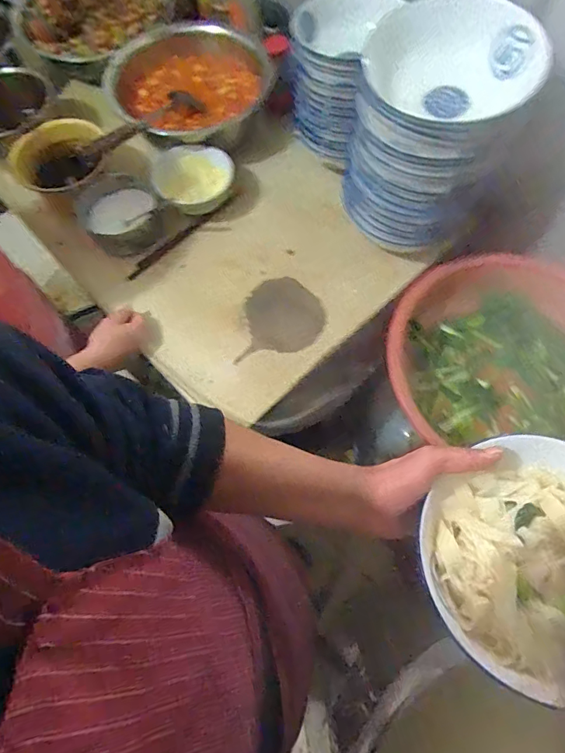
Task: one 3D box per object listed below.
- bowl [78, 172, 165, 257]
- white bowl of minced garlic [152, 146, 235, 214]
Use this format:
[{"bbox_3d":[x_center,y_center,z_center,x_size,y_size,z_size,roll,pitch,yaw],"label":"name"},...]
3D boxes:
[{"bbox_3d":[-0.287,-0.284,0.797,0.130,0.068,0.139,-1,68,2],"label":"bowl"},{"bbox_3d":[-0.162,-0.358,0.818,0.132,0.077,0.126,-1,68,2],"label":"white bowl of minced garlic"}]

